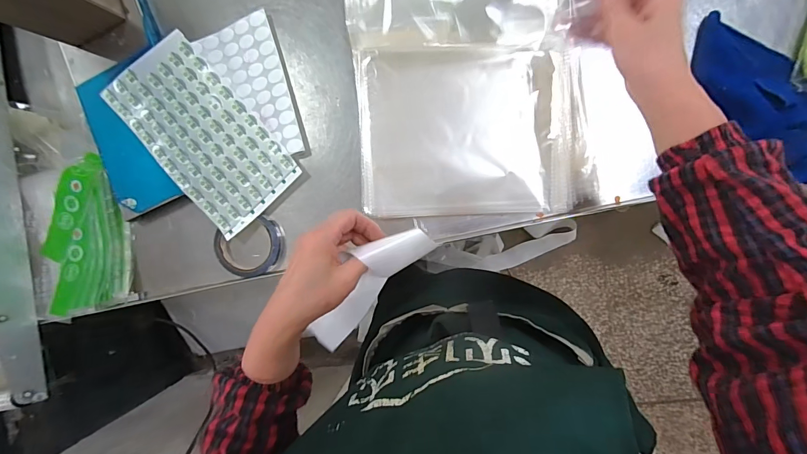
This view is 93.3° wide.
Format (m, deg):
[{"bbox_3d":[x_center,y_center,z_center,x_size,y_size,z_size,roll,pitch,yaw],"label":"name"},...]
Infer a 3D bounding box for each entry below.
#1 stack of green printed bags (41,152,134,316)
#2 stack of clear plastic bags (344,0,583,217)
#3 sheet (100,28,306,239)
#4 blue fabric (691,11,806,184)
[{"bbox_3d":[-0.454,0.010,0.539,0.112,0.041,0.212,-11,89,7],"label":"stack of green printed bags"},{"bbox_3d":[0.072,-0.238,0.475,0.283,0.033,0.437,-1,90,7],"label":"stack of clear plastic bags"},{"bbox_3d":[-0.274,-0.127,0.520,0.135,0.010,0.257,-41,89,1],"label":"sheet"},{"bbox_3d":[0.390,-0.141,0.421,0.187,0.064,0.145,42,95,5],"label":"blue fabric"}]

